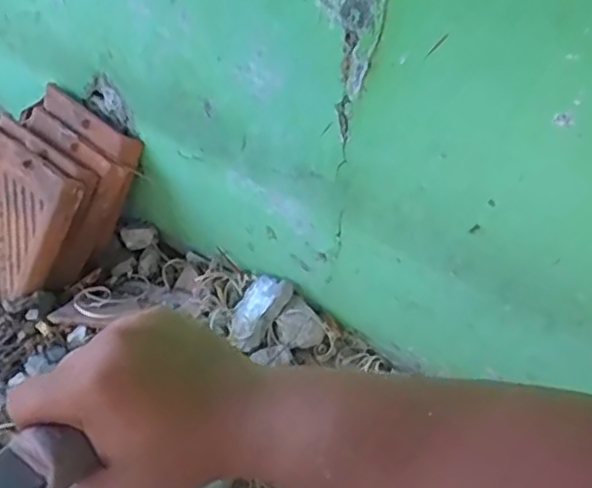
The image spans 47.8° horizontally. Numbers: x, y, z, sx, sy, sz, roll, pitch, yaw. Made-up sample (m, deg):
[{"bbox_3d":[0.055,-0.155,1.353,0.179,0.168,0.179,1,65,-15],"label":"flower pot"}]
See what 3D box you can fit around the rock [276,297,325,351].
[{"bbox_3d":[0.003,0.116,0.933,0.055,0.035,0.064,-26,54,-23],"label":"rock"}]

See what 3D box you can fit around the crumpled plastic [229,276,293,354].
[{"bbox_3d":[-0.055,0.095,0.951,0.066,0.023,0.110,27,80,45],"label":"crumpled plastic"}]

